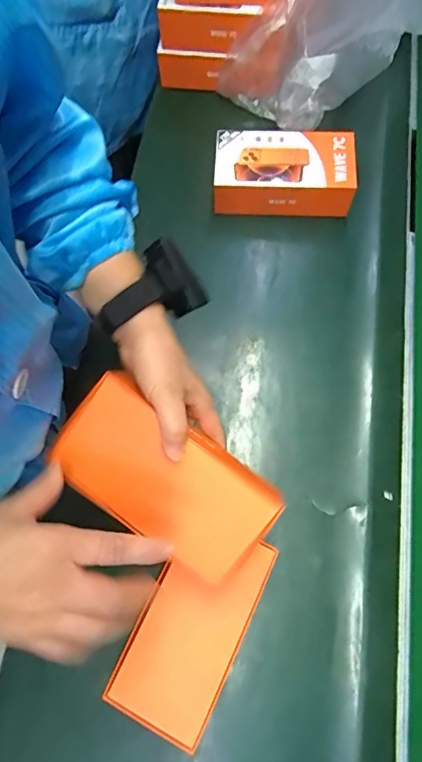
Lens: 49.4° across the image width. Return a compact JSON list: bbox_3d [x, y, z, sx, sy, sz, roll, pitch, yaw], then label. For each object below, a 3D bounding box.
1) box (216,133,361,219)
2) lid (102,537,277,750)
[{"bbox_3d":[0.096,-0.278,0.615,0.178,0.055,0.092,4,70,0],"label":"box"},{"bbox_3d":[-0.016,0.219,0.408,0.089,0.022,0.172,25,72,8],"label":"lid"}]

